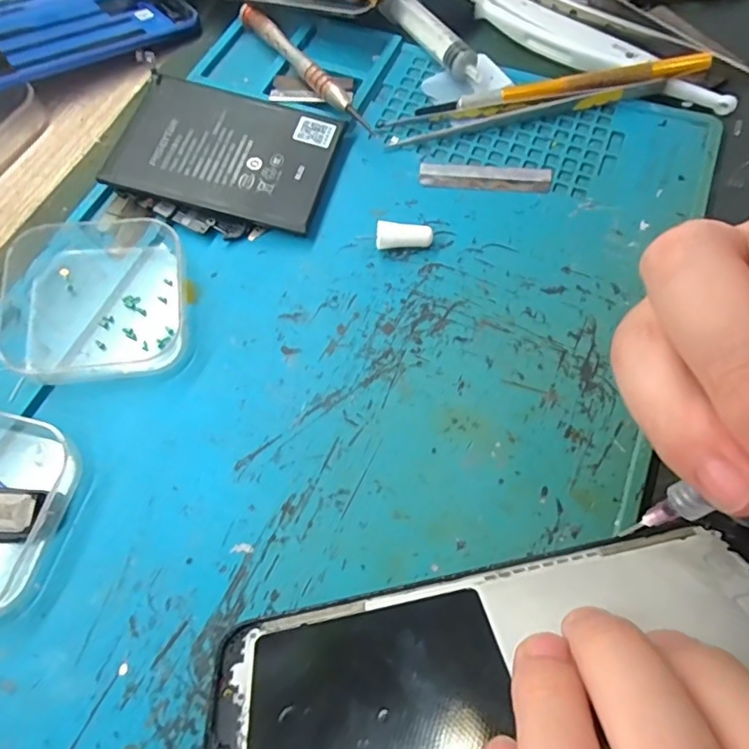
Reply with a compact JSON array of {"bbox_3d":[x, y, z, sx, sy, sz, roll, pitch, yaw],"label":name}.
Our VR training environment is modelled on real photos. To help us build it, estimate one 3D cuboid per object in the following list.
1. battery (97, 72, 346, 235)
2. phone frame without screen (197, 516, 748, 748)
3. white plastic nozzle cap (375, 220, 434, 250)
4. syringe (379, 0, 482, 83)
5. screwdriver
[{"bbox_3d":[-0.064,-0.098,0.230,0.087,0.004,0.064,15,68,1],"label":"battery"},{"bbox_3d":[0.037,0.077,0.132,0.160,0.005,0.074,-12,25,-3],"label":"phone frame without screen"},{"bbox_3d":[0.012,-0.057,0.218,0.023,0.009,0.009,-1,66,1],"label":"white plastic nozzle cap"},{"bbox_3d":[0.028,-0.168,0.262,0.012,0.013,0.076,-32,69,-12],"label":"syringe"},{"bbox_3d":[-0.034,-0.148,0.256,0.008,0.013,0.110,-34,69,-13],"label":"screwdriver"}]

